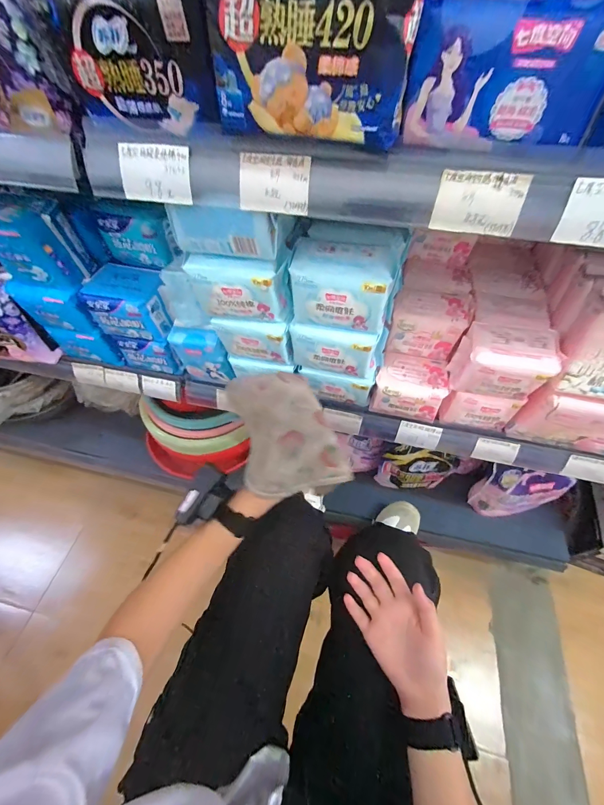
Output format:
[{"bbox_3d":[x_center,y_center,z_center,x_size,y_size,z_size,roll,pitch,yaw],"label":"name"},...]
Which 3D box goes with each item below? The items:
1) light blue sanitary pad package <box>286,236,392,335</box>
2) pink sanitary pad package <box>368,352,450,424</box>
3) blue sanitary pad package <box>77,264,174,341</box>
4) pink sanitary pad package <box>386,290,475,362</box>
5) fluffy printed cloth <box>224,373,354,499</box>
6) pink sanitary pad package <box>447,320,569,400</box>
[{"bbox_3d":[0.049,-0.146,0.400,0.118,0.087,0.069,14,56,9],"label":"light blue sanitary pad package"},{"bbox_3d":[0.169,-0.023,0.517,0.103,0.074,0.068,11,55,7],"label":"pink sanitary pad package"},{"bbox_3d":[-0.273,-0.156,0.507,0.119,0.089,0.064,8,55,5],"label":"blue sanitary pad package"},{"bbox_3d":[0.188,-0.117,0.490,0.102,0.077,0.058,11,55,7],"label":"pink sanitary pad package"},{"bbox_3d":[-0.027,0.024,0.388,0.107,0.071,0.177,-14,56,-10],"label":"fluffy printed cloth"},{"bbox_3d":[0.271,-0.052,0.438,0.111,0.087,0.061,13,55,8],"label":"pink sanitary pad package"}]

